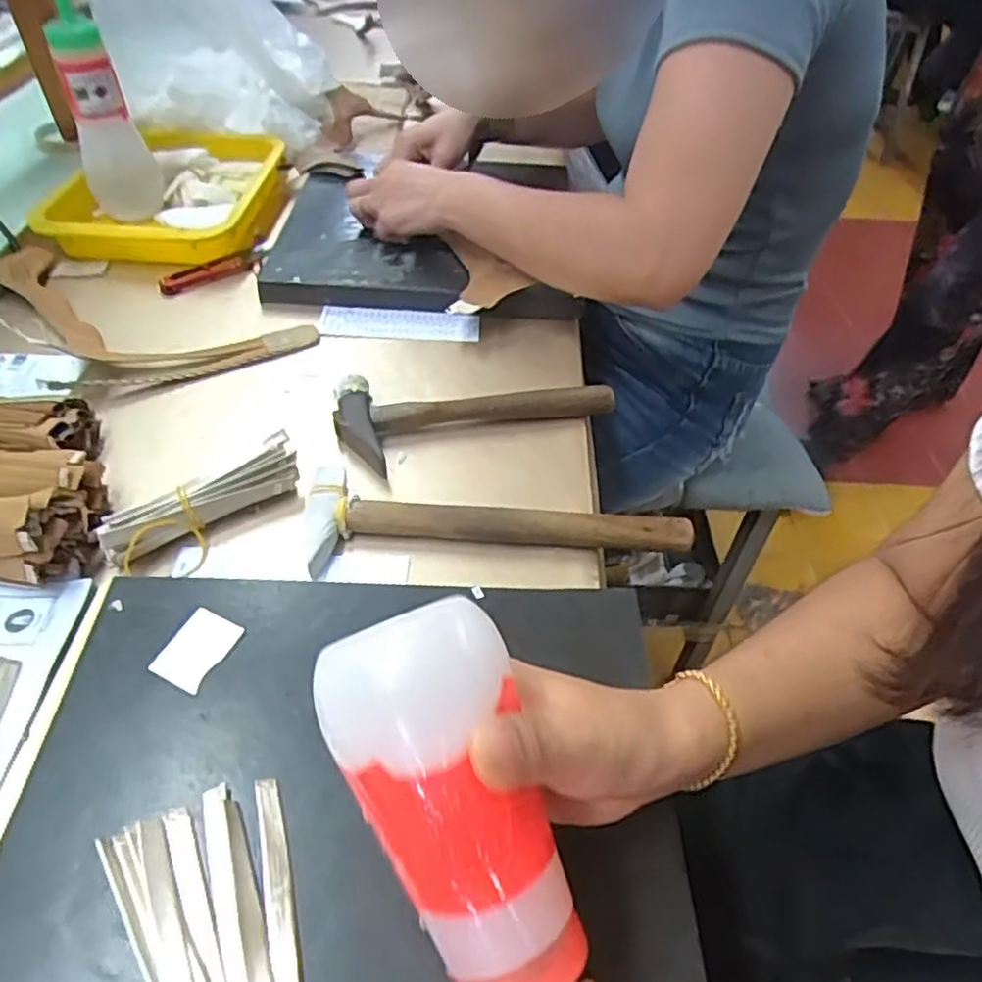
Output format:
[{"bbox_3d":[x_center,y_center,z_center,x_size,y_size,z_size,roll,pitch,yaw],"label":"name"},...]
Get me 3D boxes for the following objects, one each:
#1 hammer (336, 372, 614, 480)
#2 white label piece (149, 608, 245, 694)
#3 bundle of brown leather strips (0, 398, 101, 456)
[{"bbox_3d":[-0.007,-0.049,0.523,0.213,0.027,0.080,-2,47,-5],"label":"hammer"},{"bbox_3d":[-0.157,0.084,0.374,0.031,0.004,0.042,21,49,15],"label":"white label piece"},{"bbox_3d":[-0.347,-0.042,0.479,0.138,0.040,0.052,3,46,-1],"label":"bundle of brown leather strips"}]

